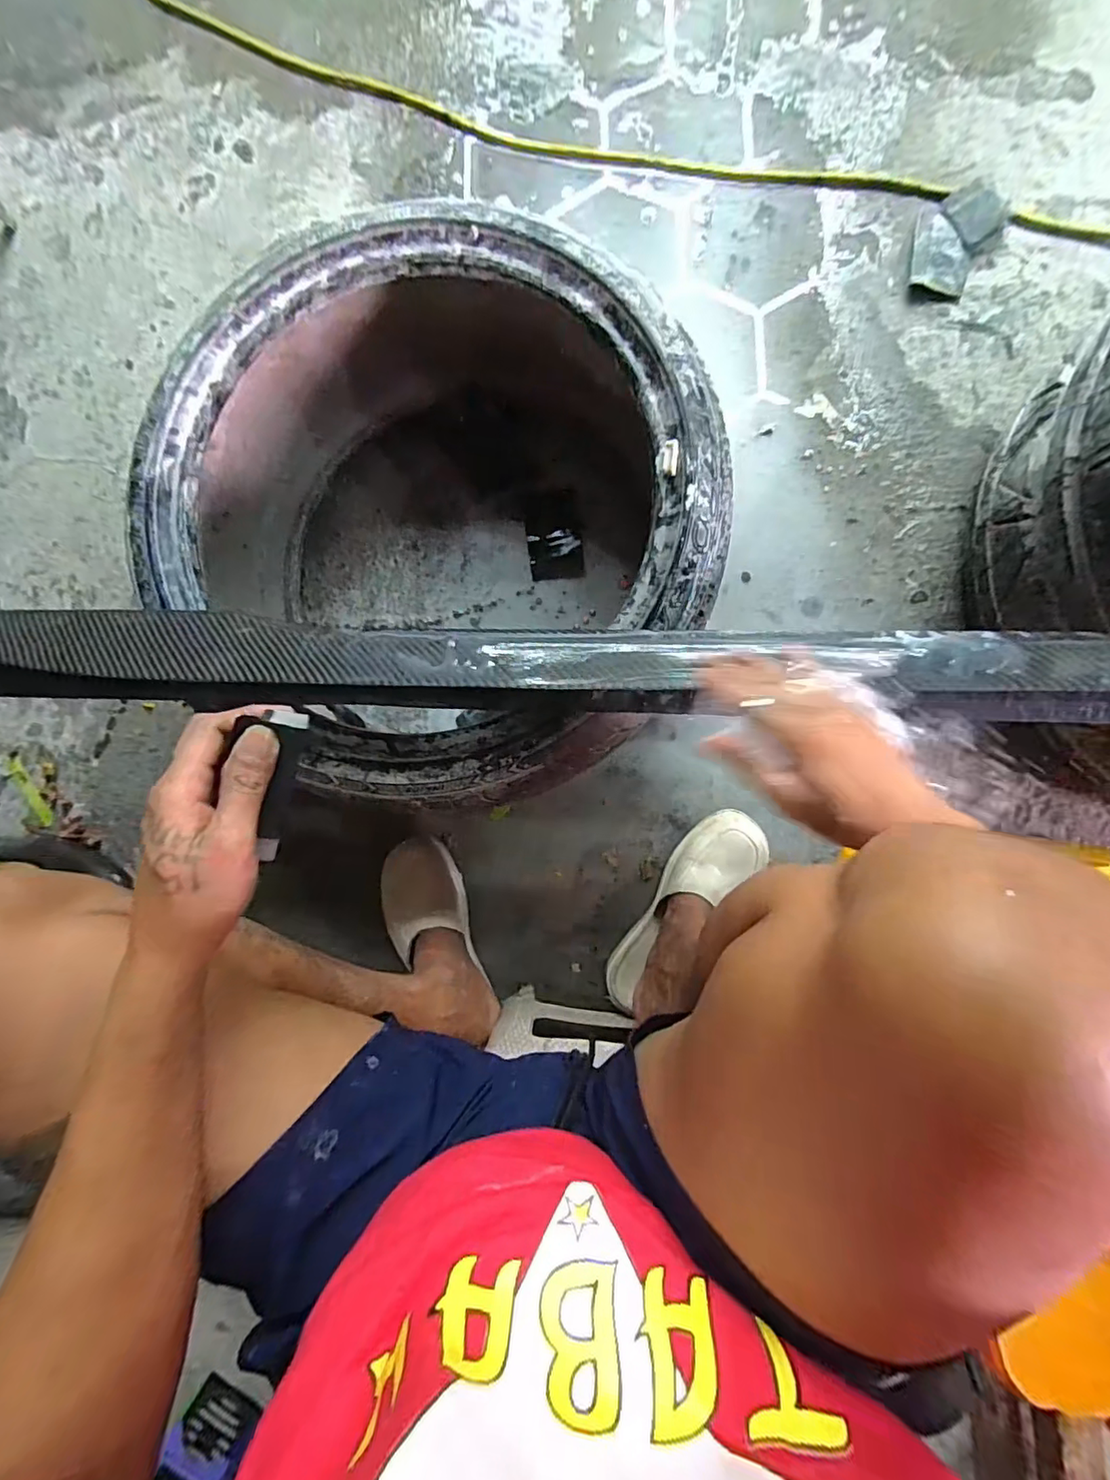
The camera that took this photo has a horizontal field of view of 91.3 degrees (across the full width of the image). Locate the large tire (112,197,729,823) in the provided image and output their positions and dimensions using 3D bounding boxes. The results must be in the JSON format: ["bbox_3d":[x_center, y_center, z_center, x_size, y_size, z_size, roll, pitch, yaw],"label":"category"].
[{"bbox_3d":[-0.118,-0.249,0.621,0.543,0.239,0.593,0,86,5],"label":"large tire"}]

